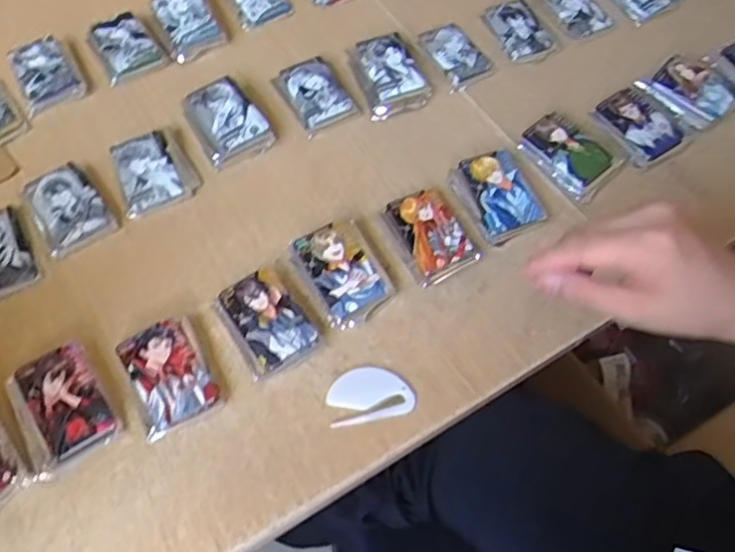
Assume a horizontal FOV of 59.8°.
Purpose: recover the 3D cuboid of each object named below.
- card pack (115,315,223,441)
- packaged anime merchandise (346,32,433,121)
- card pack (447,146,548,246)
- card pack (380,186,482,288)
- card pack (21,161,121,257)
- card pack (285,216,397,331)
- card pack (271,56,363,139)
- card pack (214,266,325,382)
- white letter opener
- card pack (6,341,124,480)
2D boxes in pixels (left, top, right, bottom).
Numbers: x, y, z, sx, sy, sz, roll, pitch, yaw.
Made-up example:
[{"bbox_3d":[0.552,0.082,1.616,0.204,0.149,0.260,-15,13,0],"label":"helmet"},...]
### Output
[{"bbox_3d":[-0.160,0.081,0.521,0.062,0.020,0.087,-24,62,-15],"label":"card pack"},{"bbox_3d":[0.025,-0.219,0.691,0.070,0.019,0.095,-18,71,-4],"label":"packaged anime merchandise"},{"bbox_3d":[0.124,-0.077,0.616,0.065,0.031,0.085,-24,62,-15],"label":"card pack"},{"bbox_3d":[0.057,-0.038,0.597,0.065,0.020,0.087,-23,62,-15],"label":"card pack"},{"bbox_3d":[-0.280,-0.065,0.593,0.061,0.013,0.083,-33,65,-19],"label":"card pack"},{"bbox_3d":[-0.022,-0.004,0.569,0.065,0.032,0.084,-26,62,-16],"label":"card pack"},{"bbox_3d":[-0.054,-0.194,0.678,0.066,0.013,0.087,-28,63,-17],"label":"card pack"},{"bbox_3d":[-0.086,0.039,0.547,0.064,0.024,0.084,-29,63,-17],"label":"card pack"},{"bbox_3d":[0.003,0.098,0.528,0.070,0.006,0.041,-9,59,-6],"label":"white letter opener"},{"bbox_3d":[-0.239,0.102,0.502,0.065,0.021,0.088,-28,63,-17],"label":"card pack"}]

